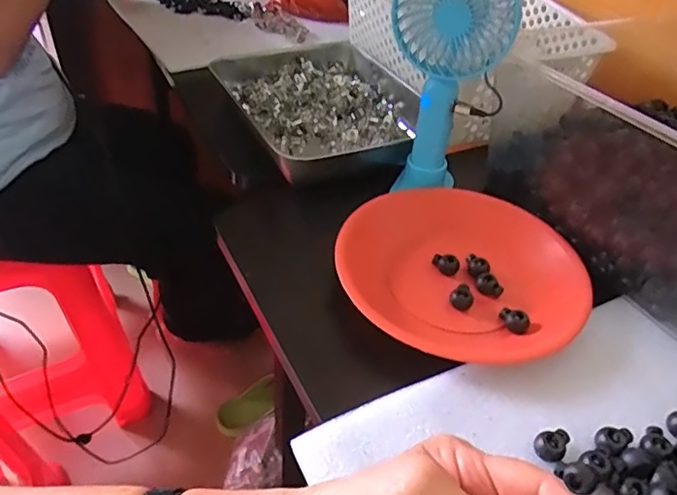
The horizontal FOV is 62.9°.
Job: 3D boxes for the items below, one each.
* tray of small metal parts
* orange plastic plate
[{"bbox_3d":[-0.023,-0.175,0.656,0.191,0.043,0.192,-21,47,-26],"label":"tray of small metal parts"},{"bbox_3d":[0.092,0.020,0.434,0.176,0.059,0.165,3,41,-2],"label":"orange plastic plate"}]

